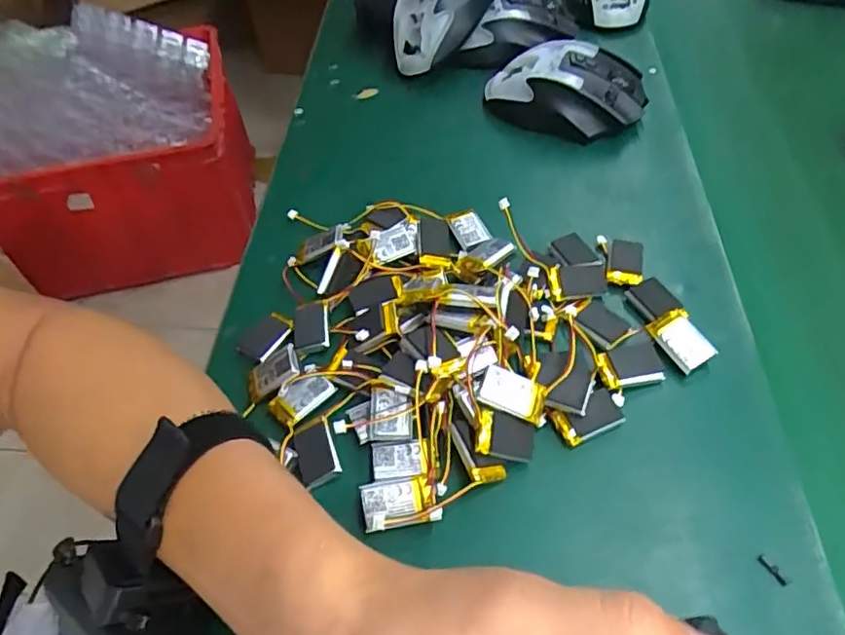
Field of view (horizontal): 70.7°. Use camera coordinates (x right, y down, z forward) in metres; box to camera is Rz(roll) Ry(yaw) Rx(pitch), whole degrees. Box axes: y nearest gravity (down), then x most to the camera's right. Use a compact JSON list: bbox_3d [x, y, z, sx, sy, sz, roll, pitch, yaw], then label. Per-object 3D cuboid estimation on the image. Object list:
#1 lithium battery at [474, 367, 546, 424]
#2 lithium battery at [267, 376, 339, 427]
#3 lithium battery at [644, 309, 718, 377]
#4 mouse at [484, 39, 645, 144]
[{"bbox_3d":[0.043,0.037,0.283,0.032,0.006,0.019,20,76,3],"label":"lithium battery"},{"bbox_3d":[-0.063,0.040,0.310,0.032,0.004,0.018,-36,57,-23],"label":"lithium battery"},{"bbox_3d":[0.136,0.012,0.312,0.023,0.006,0.031,-29,63,-2],"label":"lithium battery"},{"bbox_3d":[0.103,-0.167,0.435,0.115,0.041,0.065,6,52,8],"label":"mouse"}]

